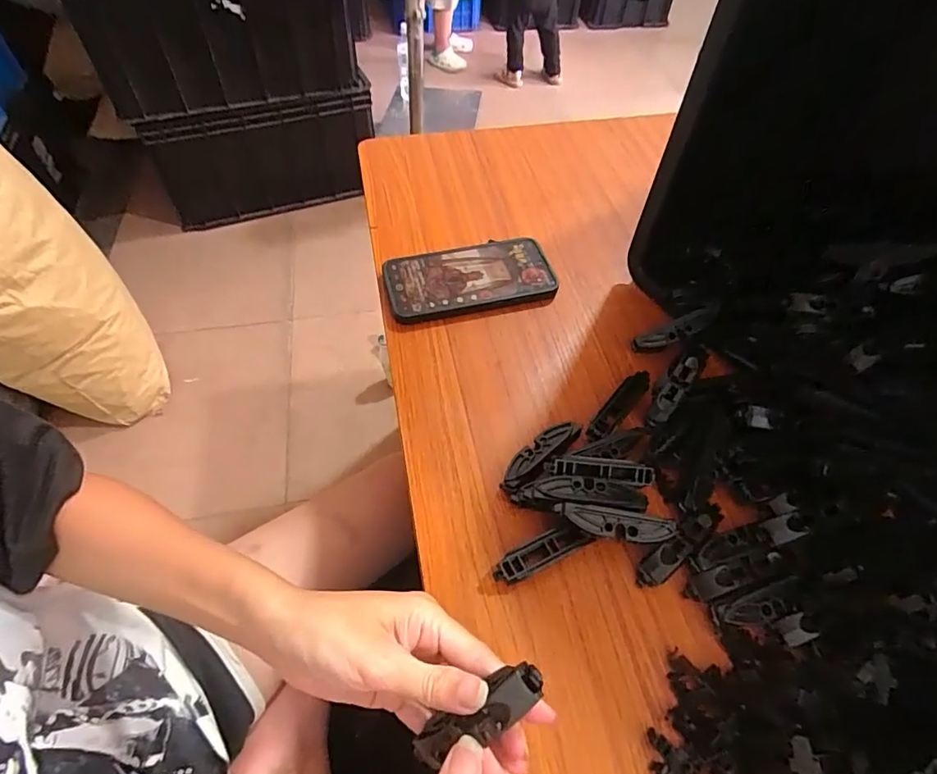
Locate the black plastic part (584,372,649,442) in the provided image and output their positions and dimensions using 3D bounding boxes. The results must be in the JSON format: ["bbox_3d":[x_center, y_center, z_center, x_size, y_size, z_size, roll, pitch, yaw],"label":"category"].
[{"bbox_3d":[0.119,0.015,0.406,0.018,0.010,0.081,36,61,22],"label":"black plastic part"}]

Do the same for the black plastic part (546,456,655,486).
[{"bbox_3d":[0.092,0.060,0.358,0.079,0.020,0.013,9,53,-13],"label":"black plastic part"}]

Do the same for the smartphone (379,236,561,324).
[{"bbox_3d":[0.001,-0.104,0.492,0.157,0.014,0.079,-11,55,-9],"label":"smartphone"}]

